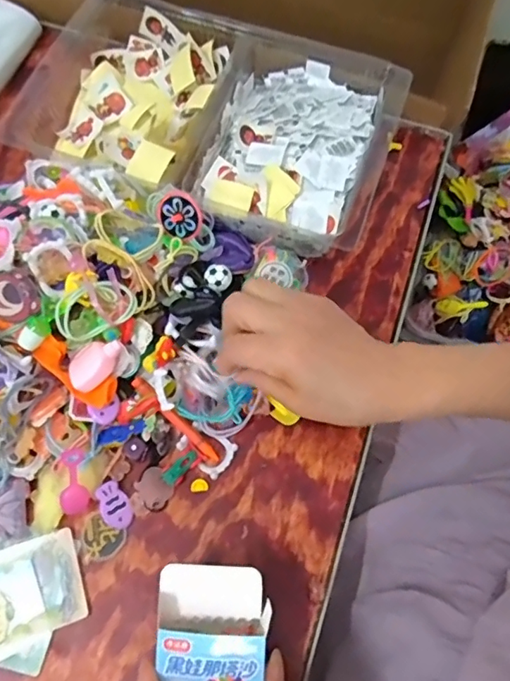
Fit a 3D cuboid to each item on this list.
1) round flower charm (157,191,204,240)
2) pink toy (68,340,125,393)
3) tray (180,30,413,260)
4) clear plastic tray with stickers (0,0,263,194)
[{"bbox_3d":[-0.061,-0.103,0.429,0.038,0.008,0.034,37,115,1],"label":"round flower charm"},{"bbox_3d":[-0.120,0.015,0.388,0.044,0.020,0.028,-40,74,-15],"label":"pink toy"},{"bbox_3d":[0.037,-0.180,0.486,0.171,0.053,0.197,20,70,8],"label":"tray"},{"bbox_3d":[-0.128,-0.241,0.505,0.189,0.053,0.206,22,70,9],"label":"clear plastic tray with stickers"}]

